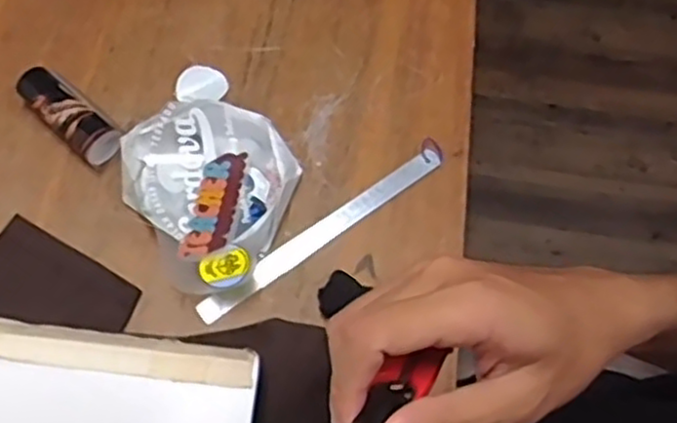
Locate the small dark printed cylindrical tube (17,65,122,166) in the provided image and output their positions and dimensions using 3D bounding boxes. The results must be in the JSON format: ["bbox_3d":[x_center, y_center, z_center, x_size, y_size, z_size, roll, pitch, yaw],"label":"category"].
[{"bbox_3d":[-0.319,-0.117,0.857,0.150,0.037,0.056,40,73,12],"label":"small dark printed cylindrical tube"}]

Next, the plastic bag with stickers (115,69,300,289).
[{"bbox_3d":[-0.155,-0.042,0.833,0.189,0.048,0.251,-37,75,-15],"label":"plastic bag with stickers"}]

